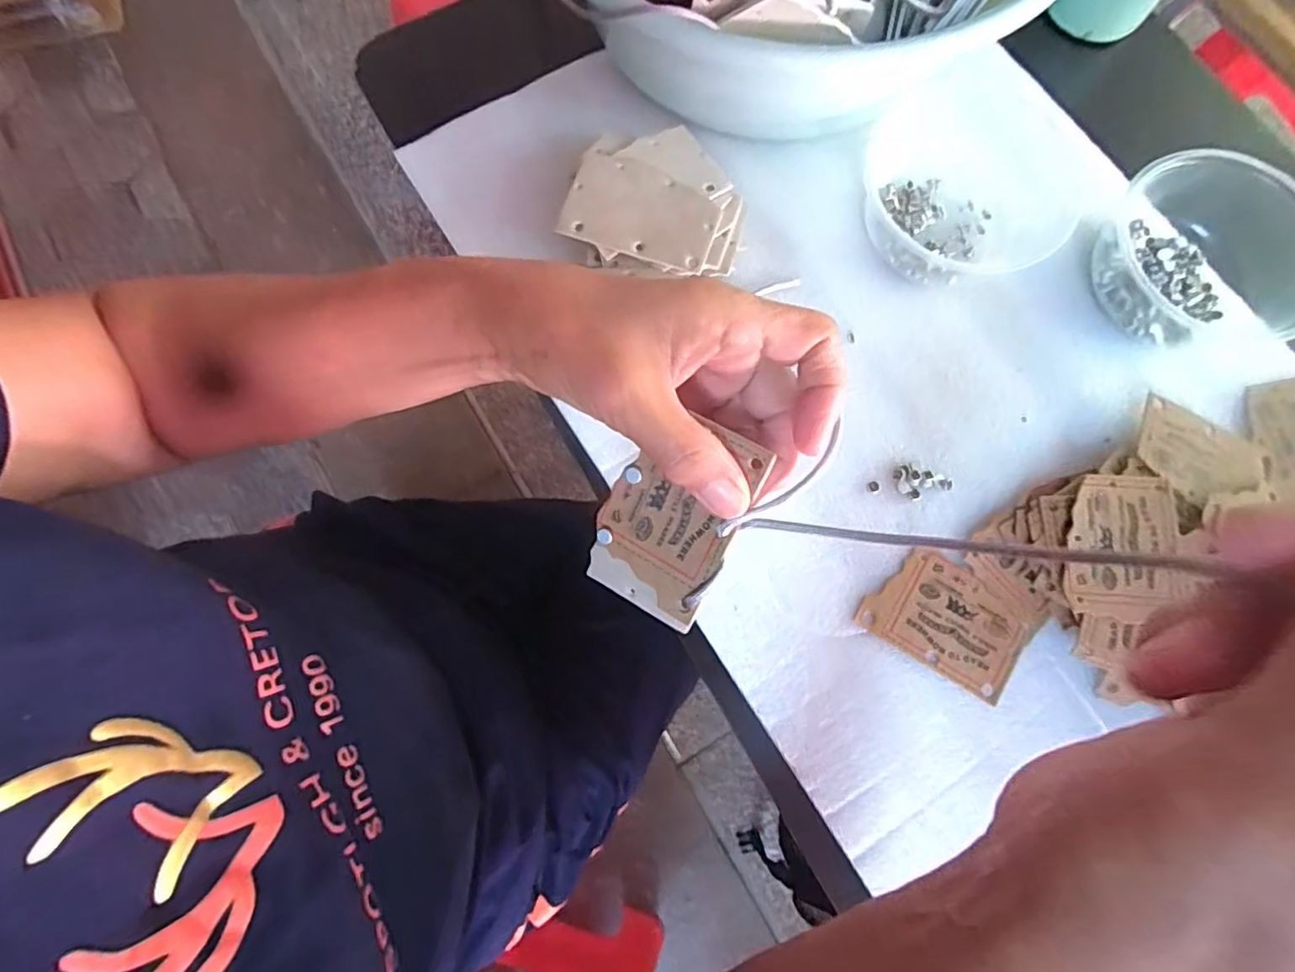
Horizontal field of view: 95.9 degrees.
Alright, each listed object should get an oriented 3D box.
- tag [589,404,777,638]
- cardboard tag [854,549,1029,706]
[{"bbox_3d":[0.009,0.014,0.239,0.054,0.004,0.084,30,110,15],"label":"tag"},{"bbox_3d":[0.154,0.068,0.299,0.077,0.004,0.053,31,80,6],"label":"cardboard tag"}]

